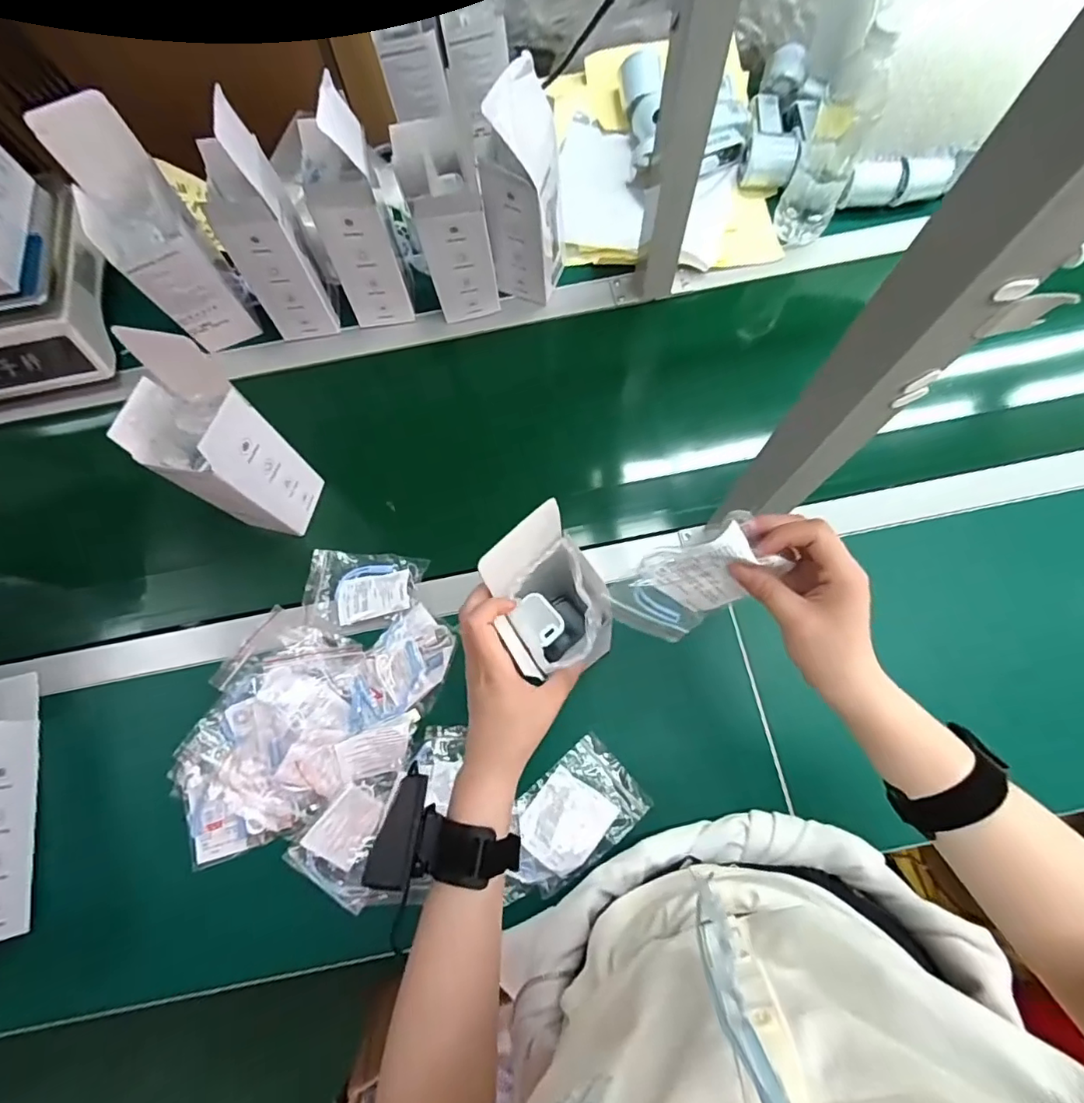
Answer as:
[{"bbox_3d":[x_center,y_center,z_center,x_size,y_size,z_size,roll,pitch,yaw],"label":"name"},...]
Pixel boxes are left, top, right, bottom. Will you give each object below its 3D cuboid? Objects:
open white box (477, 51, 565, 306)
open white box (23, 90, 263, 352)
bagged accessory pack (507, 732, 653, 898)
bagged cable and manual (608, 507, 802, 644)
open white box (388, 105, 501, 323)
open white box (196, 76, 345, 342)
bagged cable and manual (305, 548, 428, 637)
[{"bbox_3d":[-0.014,-0.385,0.585,0.069,0.221,0.081,23,75,8],"label":"open white box"},{"bbox_3d":[-0.393,-0.320,0.569,0.094,0.232,0.067,-28,75,-7],"label":"open white box"},{"bbox_3d":[0.029,0.247,0.511,0.128,0.028,0.086,-39,76,-10],"label":"bagged accessory pack"},{"bbox_3d":[0.102,0.020,0.370,0.075,0.115,0.023,23,42,-21],"label":"bagged cable and manual"},{"bbox_3d":[-0.098,-0.352,0.598,0.087,0.192,0.086,-15,74,-3],"label":"open white box"},{"bbox_3d":[-0.295,-0.331,0.579,0.077,0.228,0.068,-11,73,-2],"label":"open white box"},{"bbox_3d":[-0.194,0.044,0.591,0.124,0.028,0.089,4,73,2],"label":"bagged cable and manual"}]

